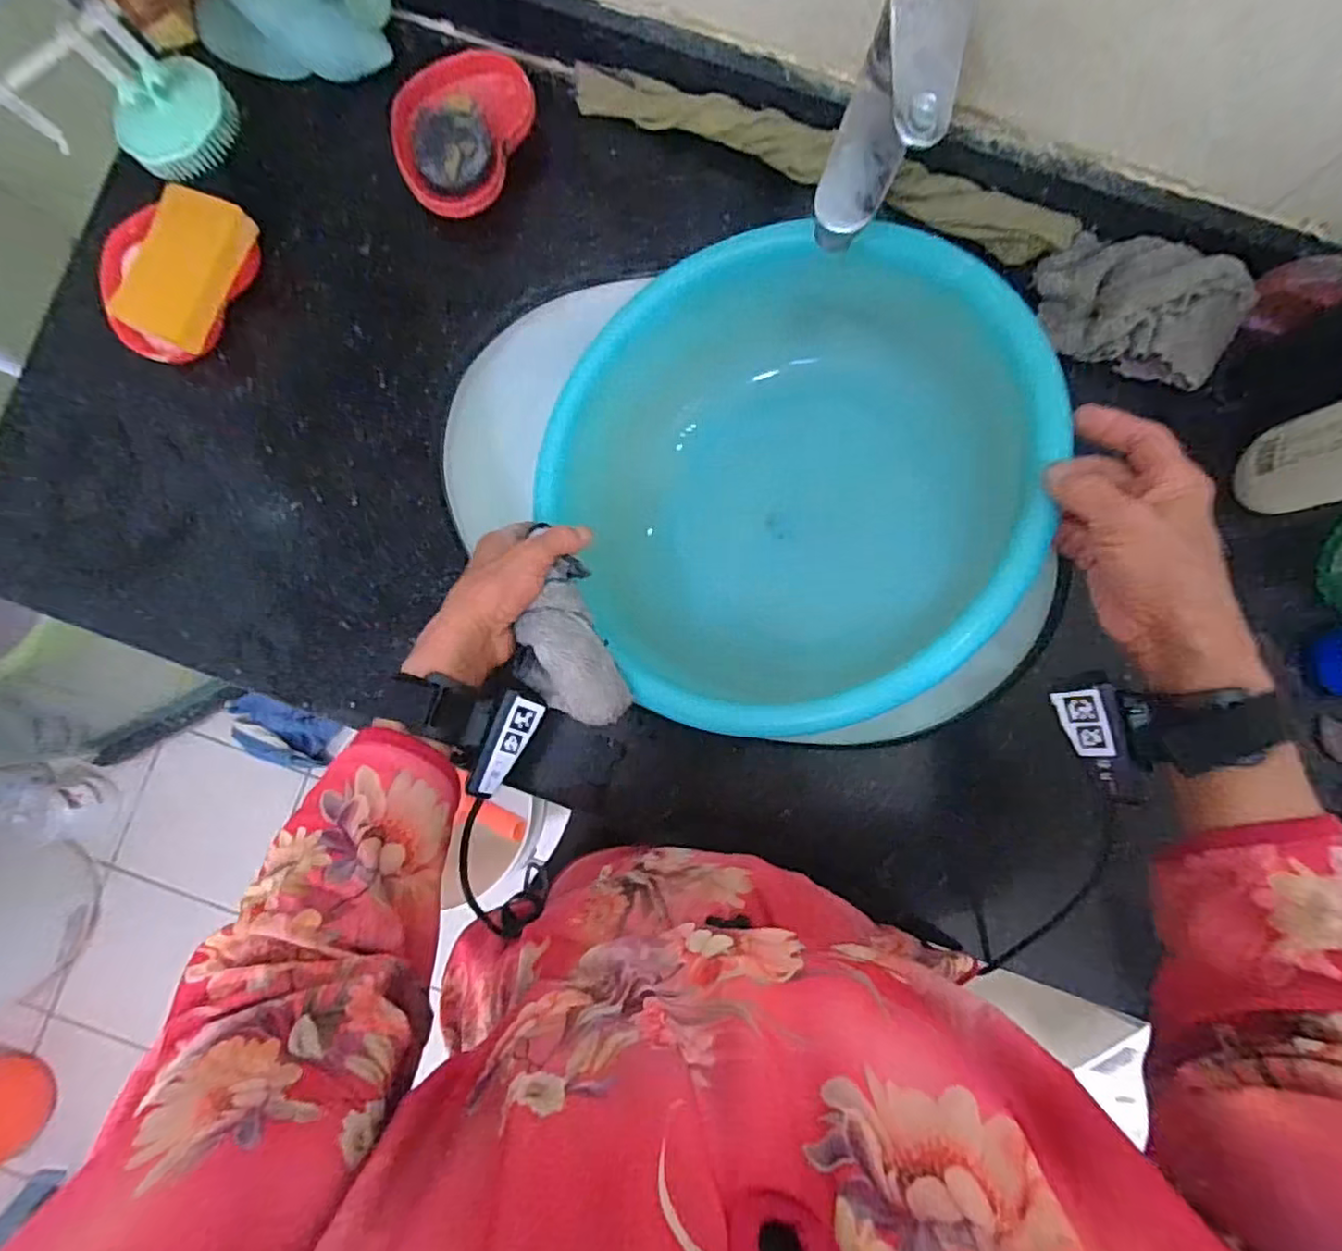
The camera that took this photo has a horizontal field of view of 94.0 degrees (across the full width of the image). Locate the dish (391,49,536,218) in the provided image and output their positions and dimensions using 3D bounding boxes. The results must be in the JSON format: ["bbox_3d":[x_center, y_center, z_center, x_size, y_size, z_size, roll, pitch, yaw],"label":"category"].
[{"bbox_3d":[-0.163,-0.376,0.481,0.089,0.026,0.121,26,86,2],"label":"dish"}]

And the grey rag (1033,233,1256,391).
[{"bbox_3d":[0.341,-0.234,0.457,0.139,0.040,0.086,19,86,2],"label":"grey rag"}]

